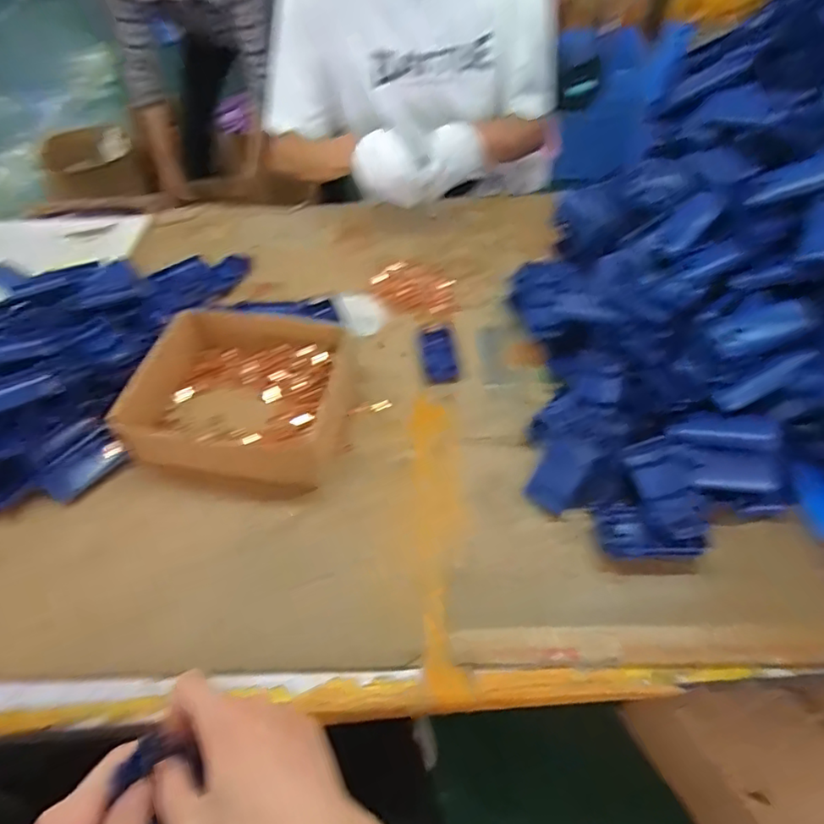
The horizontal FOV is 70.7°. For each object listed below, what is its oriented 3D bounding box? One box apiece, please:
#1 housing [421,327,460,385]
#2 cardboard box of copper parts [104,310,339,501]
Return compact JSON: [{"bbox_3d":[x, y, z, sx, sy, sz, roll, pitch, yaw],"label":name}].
[{"bbox_3d":[0.033,-0.072,0.714,0.041,0.008,0.093,-7,50,-2],"label":"housing"},{"bbox_3d":[-0.190,-0.022,0.661,0.216,0.075,0.212,3,50,6],"label":"cardboard box of copper parts"}]

